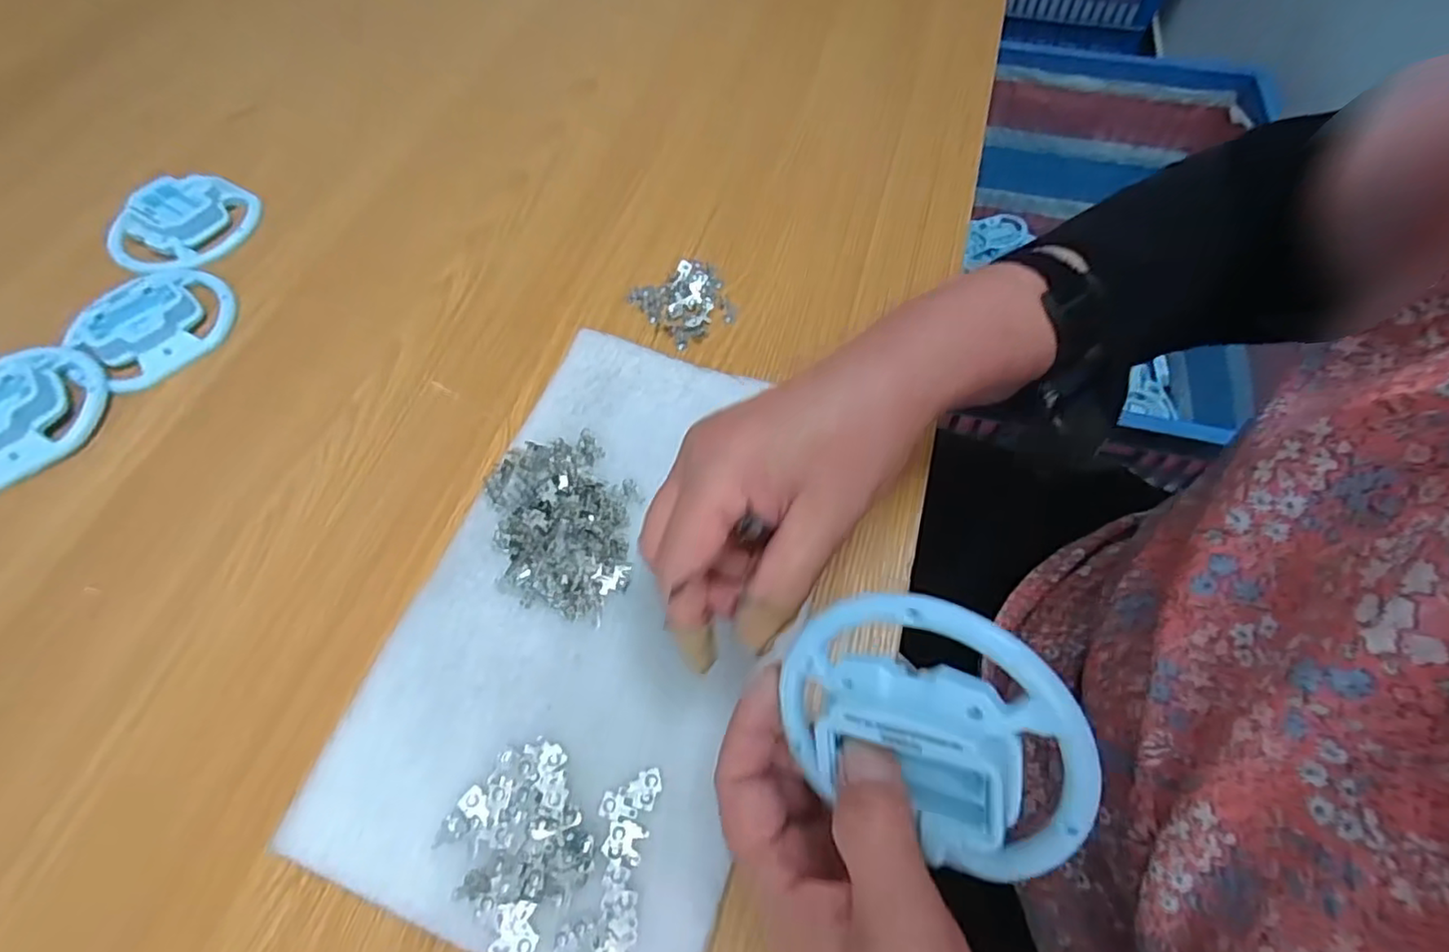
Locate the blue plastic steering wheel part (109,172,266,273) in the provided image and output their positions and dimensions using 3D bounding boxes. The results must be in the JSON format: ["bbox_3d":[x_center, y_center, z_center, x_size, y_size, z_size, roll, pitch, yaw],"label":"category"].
[{"bbox_3d":[-0.397,-0.188,0.474,0.078,0.018,0.098,40,67,22],"label":"blue plastic steering wheel part"}]

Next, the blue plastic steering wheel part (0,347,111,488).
[{"bbox_3d":[-0.422,-0.033,0.381,0.075,0.022,0.100,40,67,22],"label":"blue plastic steering wheel part"}]

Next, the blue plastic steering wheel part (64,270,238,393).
[{"bbox_3d":[-0.372,-0.103,0.425,0.078,0.019,0.090,35,65,20],"label":"blue plastic steering wheel part"}]

